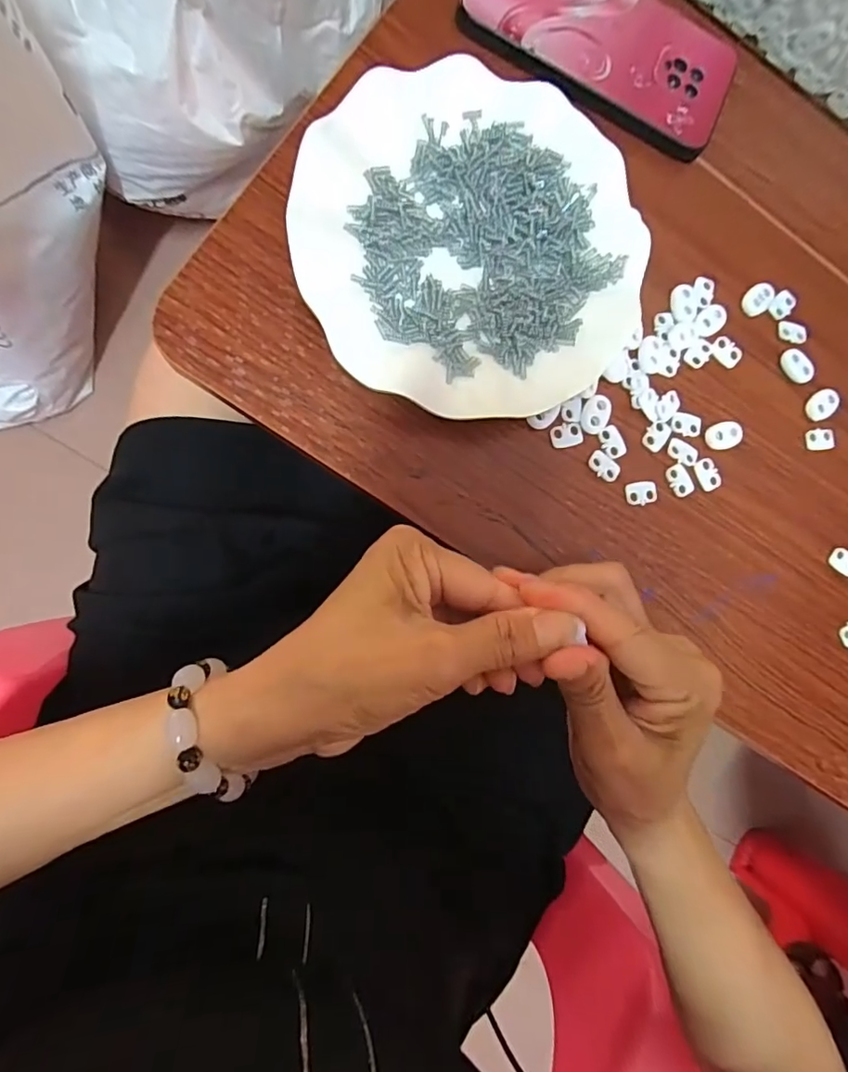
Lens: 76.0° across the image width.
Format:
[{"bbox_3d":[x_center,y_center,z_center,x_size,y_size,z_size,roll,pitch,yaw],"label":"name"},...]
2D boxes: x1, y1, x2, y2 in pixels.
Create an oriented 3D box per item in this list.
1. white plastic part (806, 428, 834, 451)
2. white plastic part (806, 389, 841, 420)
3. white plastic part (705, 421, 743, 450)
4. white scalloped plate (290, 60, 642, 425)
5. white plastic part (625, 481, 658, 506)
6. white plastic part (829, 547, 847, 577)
[{"bbox_3d":[0.247,-0.060,0.338,0.016,0.004,0.013,-6,89,-10],"label":"white plastic part"},{"bbox_3d":[0.247,-0.082,0.337,0.014,0.008,0.022,44,82,-6],"label":"white plastic part"},{"bbox_3d":[0.177,-0.059,0.320,0.020,0.008,0.016,-19,91,-10],"label":"white plastic part"},{"bbox_3d":[0.026,-0.153,0.289,0.179,0.021,0.177,0,88,-10],"label":"white scalloped plate"},{"bbox_3d":[0.125,-0.025,0.310,0.018,0.004,0.013,-9,89,-10],"label":"white plastic part"},{"bbox_3d":[0.260,0.016,0.334,0.019,0.005,0.014,34,83,-7],"label":"white plastic part"}]

